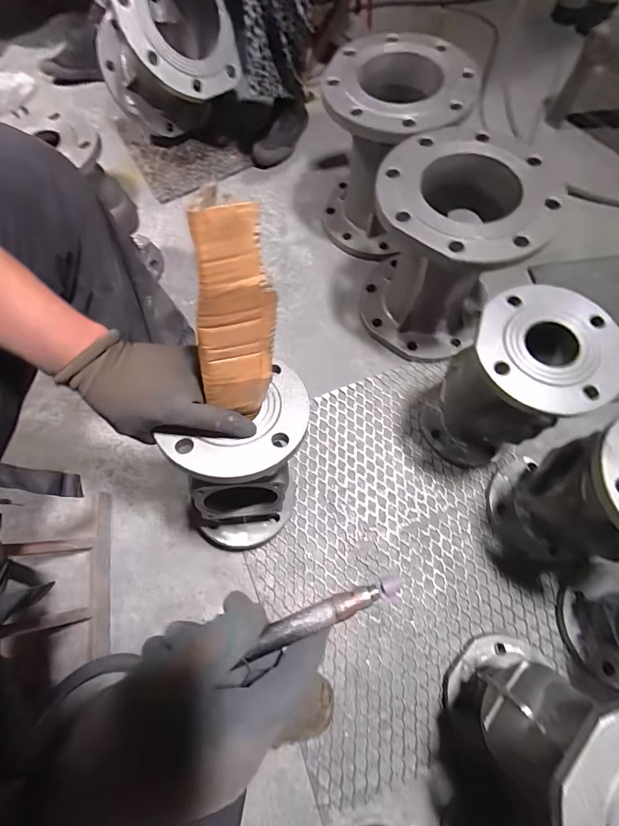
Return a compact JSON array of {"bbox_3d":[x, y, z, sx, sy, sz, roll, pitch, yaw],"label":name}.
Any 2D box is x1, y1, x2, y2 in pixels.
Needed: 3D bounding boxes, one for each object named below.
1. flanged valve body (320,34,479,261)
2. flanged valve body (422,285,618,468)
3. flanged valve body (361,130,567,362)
[{"bbox_3d":[0.157,-0.539,0.787,0.275,0.316,0.255,36,75,14],"label":"flanged valve body"},{"bbox_3d":[0.299,-0.034,0.580,0.167,0.307,0.166,-1,70,2],"label":"flanged valve body"},{"bbox_3d":[0.243,-0.290,0.682,0.264,0.300,0.279,12,71,6],"label":"flanged valve body"}]

